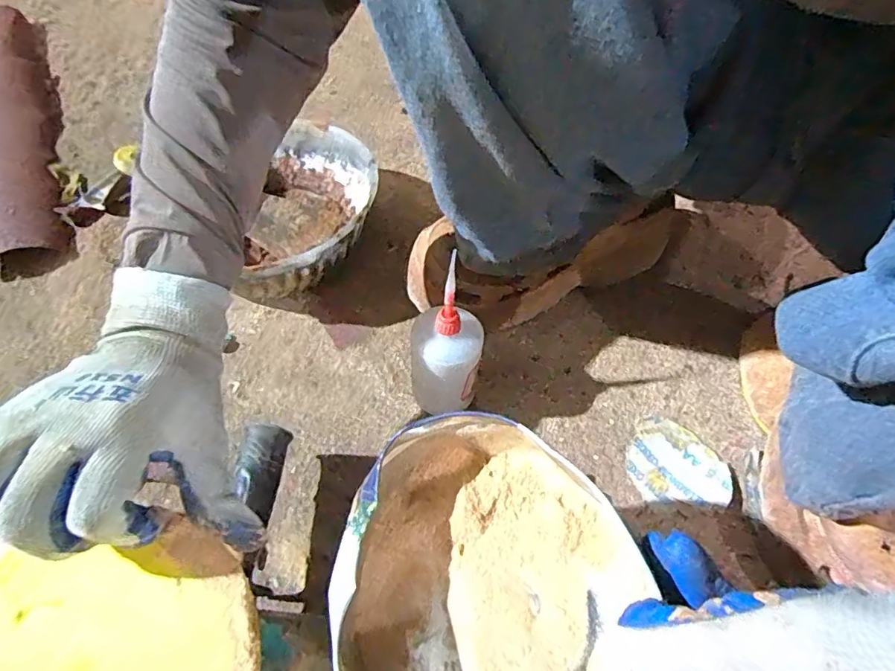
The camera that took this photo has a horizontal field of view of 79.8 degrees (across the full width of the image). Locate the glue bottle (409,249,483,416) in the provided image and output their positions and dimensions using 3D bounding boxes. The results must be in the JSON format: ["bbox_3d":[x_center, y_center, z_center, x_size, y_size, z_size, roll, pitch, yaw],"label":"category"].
[{"bbox_3d":[-0.002,0.010,0.396,0.051,0.149,0.046,9,57,4],"label":"glue bottle"}]

